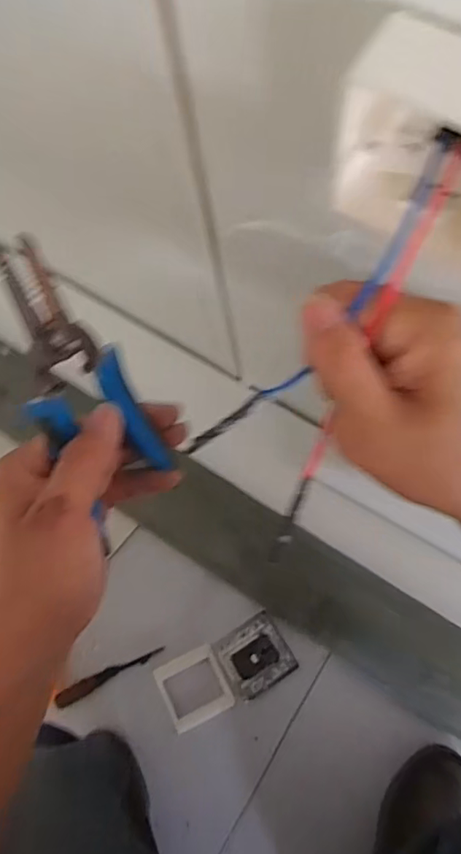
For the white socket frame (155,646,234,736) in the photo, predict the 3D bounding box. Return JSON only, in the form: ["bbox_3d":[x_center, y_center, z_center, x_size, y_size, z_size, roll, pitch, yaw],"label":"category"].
[{"bbox_3d":[-0.047,0.345,0.724,0.085,0.006,0.083,-27,76,-3],"label":"white socket frame"}]

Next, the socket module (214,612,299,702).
[{"bbox_3d":[0.033,0.304,0.725,0.086,0.020,0.083,-33,76,-4],"label":"socket module"}]

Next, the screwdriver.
[{"bbox_3d":[-0.161,0.330,0.732,0.148,0.015,0.020,-27,76,-3],"label":"screwdriver"}]

